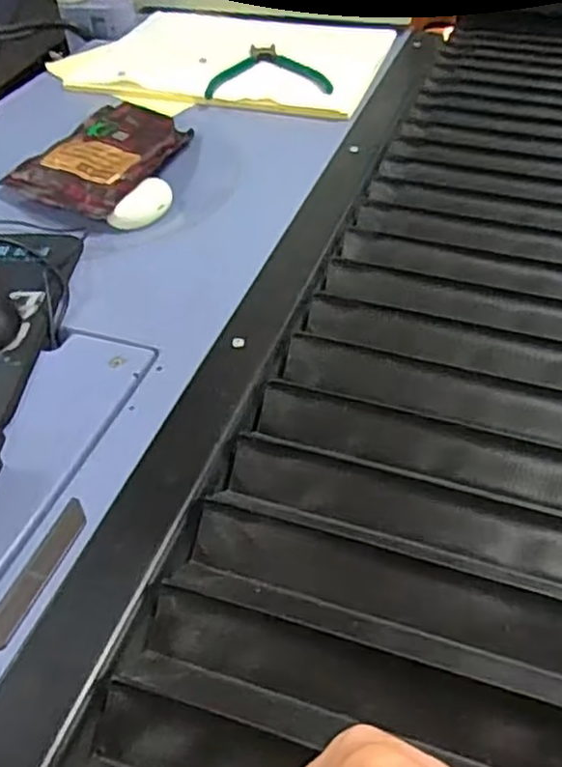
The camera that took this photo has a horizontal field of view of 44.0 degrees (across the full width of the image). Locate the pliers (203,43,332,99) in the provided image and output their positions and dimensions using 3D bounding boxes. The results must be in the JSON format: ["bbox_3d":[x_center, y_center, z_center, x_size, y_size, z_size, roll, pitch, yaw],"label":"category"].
[{"bbox_3d":[-0.012,-0.337,0.737,0.126,0.010,0.130,-1,47,2],"label":"pliers"}]

